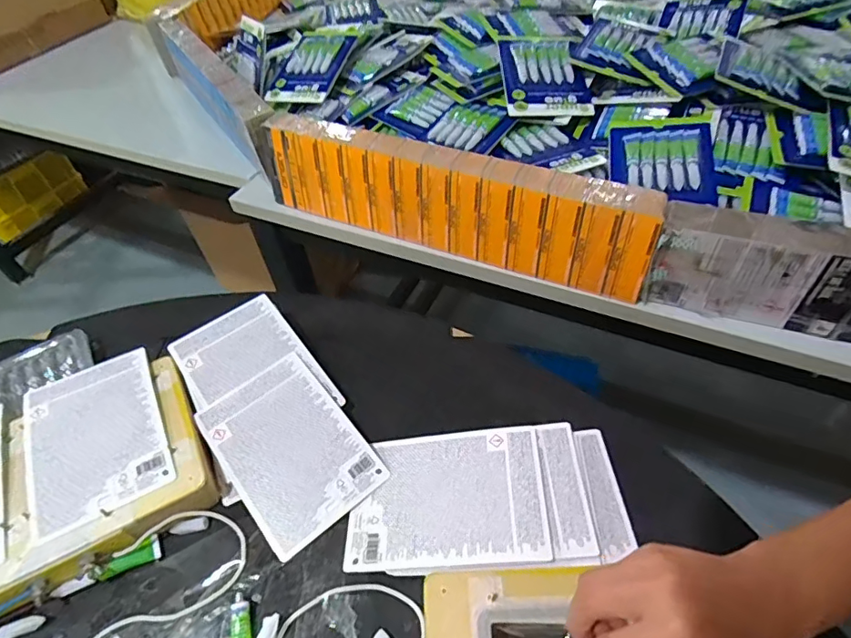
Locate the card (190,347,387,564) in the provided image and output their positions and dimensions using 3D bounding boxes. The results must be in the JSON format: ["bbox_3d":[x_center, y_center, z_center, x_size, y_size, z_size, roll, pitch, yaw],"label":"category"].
[{"bbox_3d":[-0.129,0.118,0.483,0.115,0.008,0.170,-36,66,-18],"label":"card"}]

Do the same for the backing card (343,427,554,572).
[{"bbox_3d":[0.017,0.153,0.440,0.165,0.005,0.112,-9,48,11],"label":"backing card"}]

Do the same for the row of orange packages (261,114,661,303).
[{"bbox_3d":[0.019,-0.152,0.640,0.513,0.120,0.058,20,52,20],"label":"row of orange packages"}]

